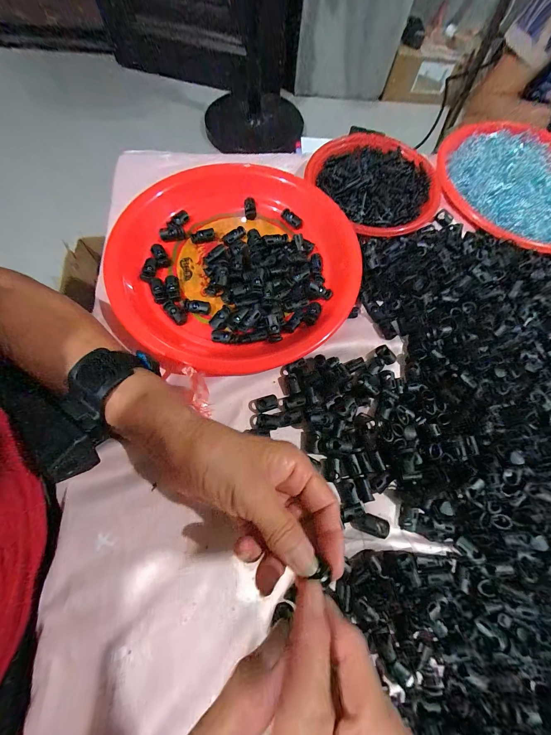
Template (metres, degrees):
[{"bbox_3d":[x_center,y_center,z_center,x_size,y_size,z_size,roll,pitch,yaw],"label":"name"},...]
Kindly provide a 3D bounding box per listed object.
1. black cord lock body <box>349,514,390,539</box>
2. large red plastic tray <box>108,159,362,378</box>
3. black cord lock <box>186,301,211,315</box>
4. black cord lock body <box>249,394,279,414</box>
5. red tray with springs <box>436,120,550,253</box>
[{"bbox_3d":[0.079,0.131,0.227,0.029,0.008,0.015,2,72,23],"label":"black cord lock body"},{"bbox_3d":[-0.037,-0.117,0.294,0.242,0.027,0.264,32,71,9],"label":"large red plastic tray"},{"bbox_3d":[-0.080,-0.063,0.283,0.026,0.006,0.013,10,69,0],"label":"black cord lock"},{"bbox_3d":[-0.011,0.035,0.257,0.028,0.009,0.014,-14,71,-8],"label":"black cord lock body"},{"bbox_3d":[0.325,-0.243,0.351,0.230,0.033,0.219,-38,76,-15],"label":"red tray with springs"}]

